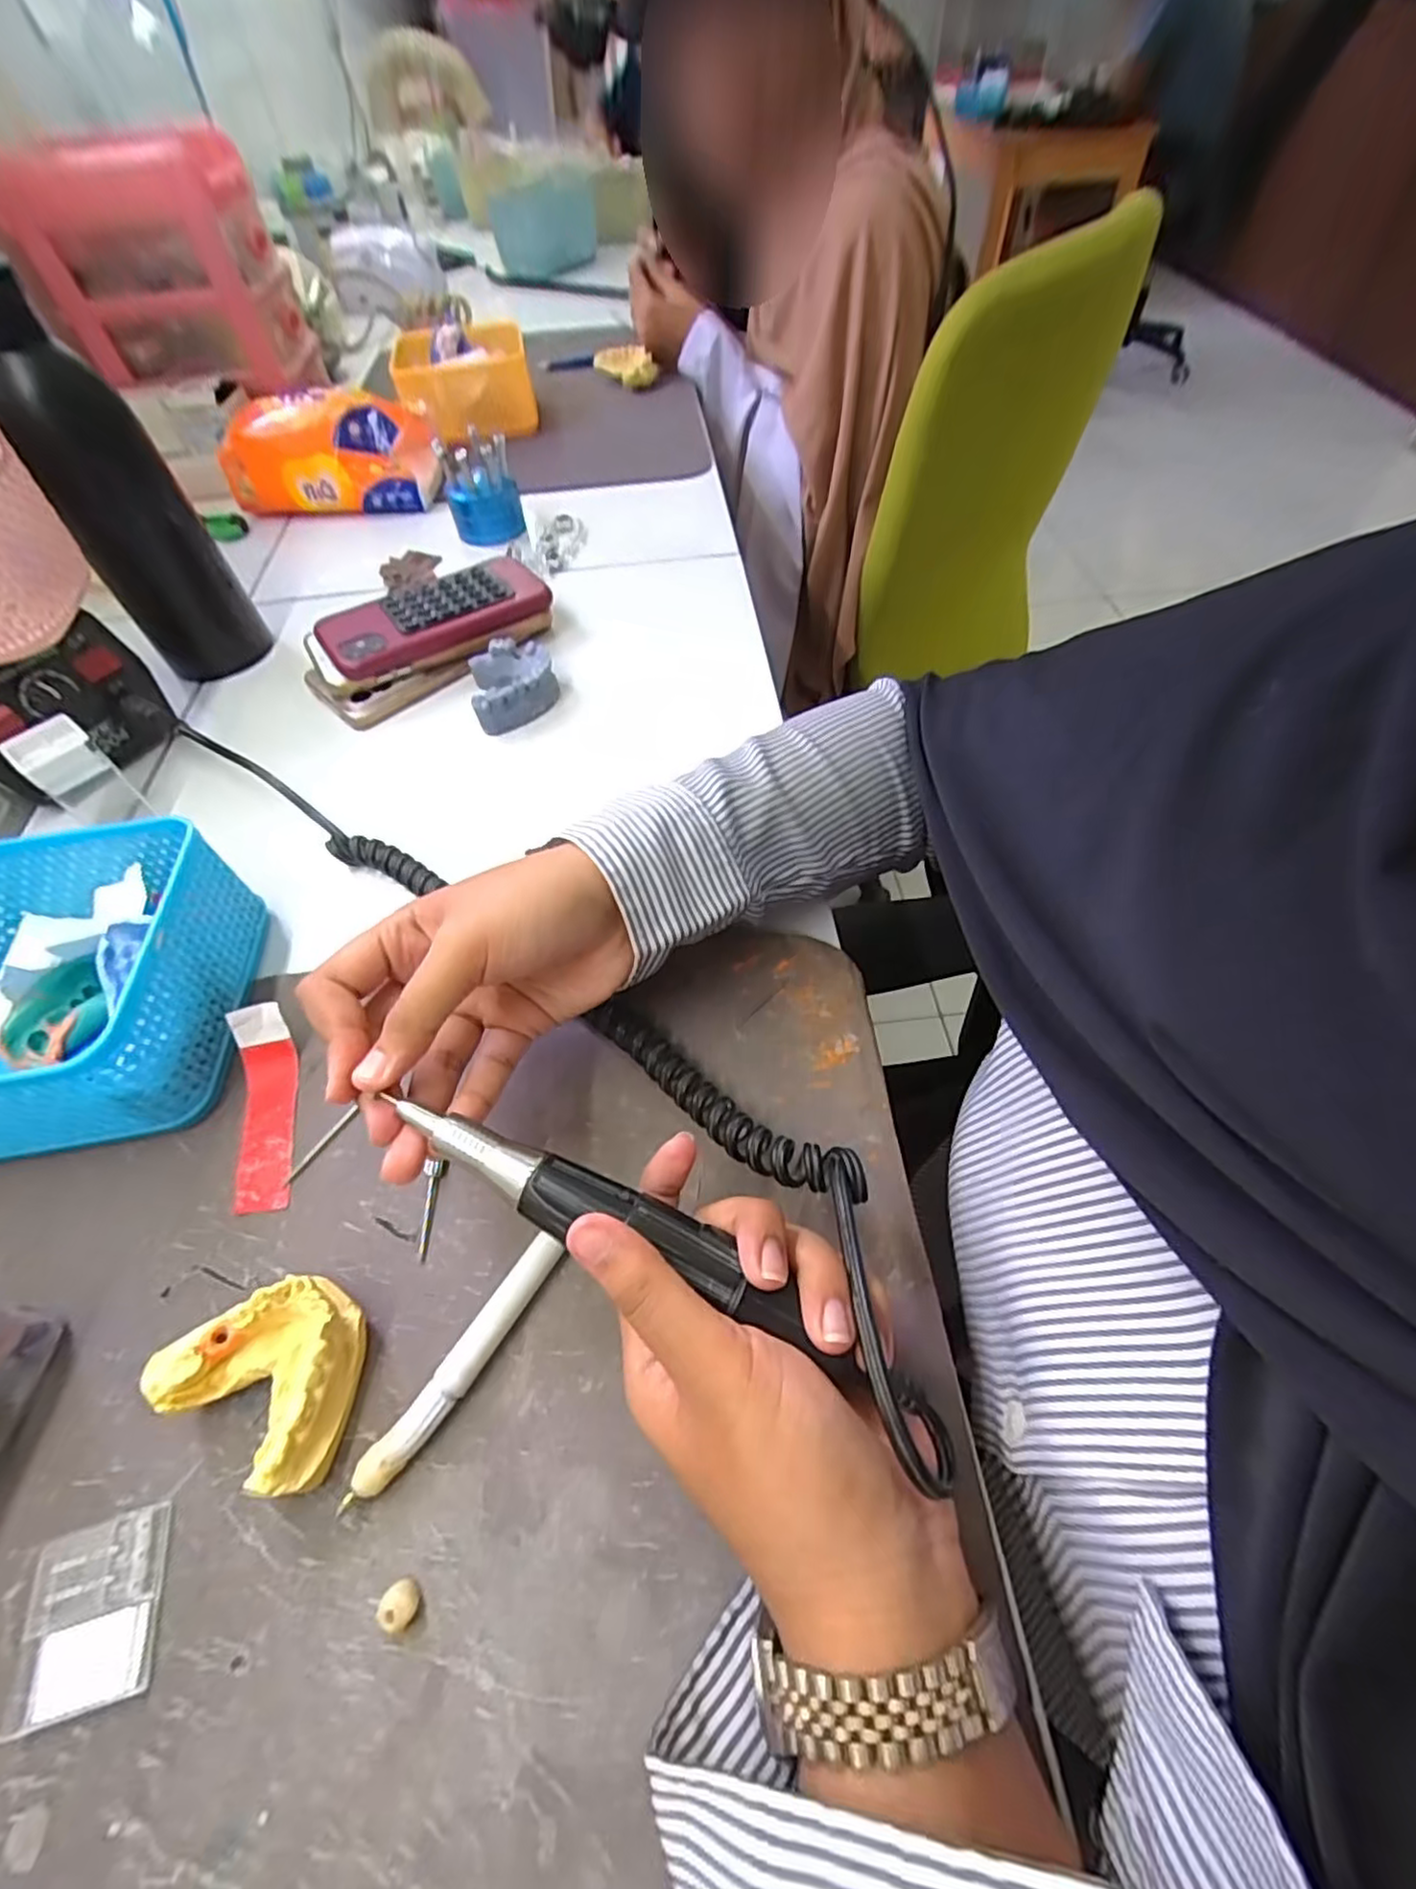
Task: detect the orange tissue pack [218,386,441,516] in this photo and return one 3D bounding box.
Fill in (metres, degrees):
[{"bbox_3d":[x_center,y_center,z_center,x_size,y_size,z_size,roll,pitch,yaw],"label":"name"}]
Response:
[{"bbox_3d":[-0.334,-0.427,0.600,0.177,0.078,0.057,-7,56,-1],"label":"orange tissue pack"}]

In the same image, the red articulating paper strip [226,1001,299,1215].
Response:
[{"bbox_3d":[-0.188,0.066,0.283,0.021,0.024,0.082,-12,56,-7],"label":"red articulating paper strip"}]

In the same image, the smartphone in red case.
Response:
[{"bbox_3d":[-0.186,-0.228,0.464,0.148,0.011,0.066,-29,68,-17],"label":"smartphone in red case"}]

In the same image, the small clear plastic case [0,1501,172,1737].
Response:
[{"bbox_3d":[-0.182,0.198,0.202,0.034,0.007,0.043,-13,56,-7],"label":"small clear plastic case"}]

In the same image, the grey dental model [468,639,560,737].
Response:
[{"bbox_3d":[-0.126,-0.171,0.441,0.052,0.023,0.062,-15,56,-9],"label":"grey dental model"}]

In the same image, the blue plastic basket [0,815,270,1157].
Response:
[{"bbox_3d":[-0.285,0.018,0.298,0.132,0.059,0.132,-8,56,-4],"label":"blue plastic basket"}]

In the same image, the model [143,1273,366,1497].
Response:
[{"bbox_3d":[-0.148,0.144,0.226,0.061,0.026,0.056,-1,55,1],"label":"model"}]

